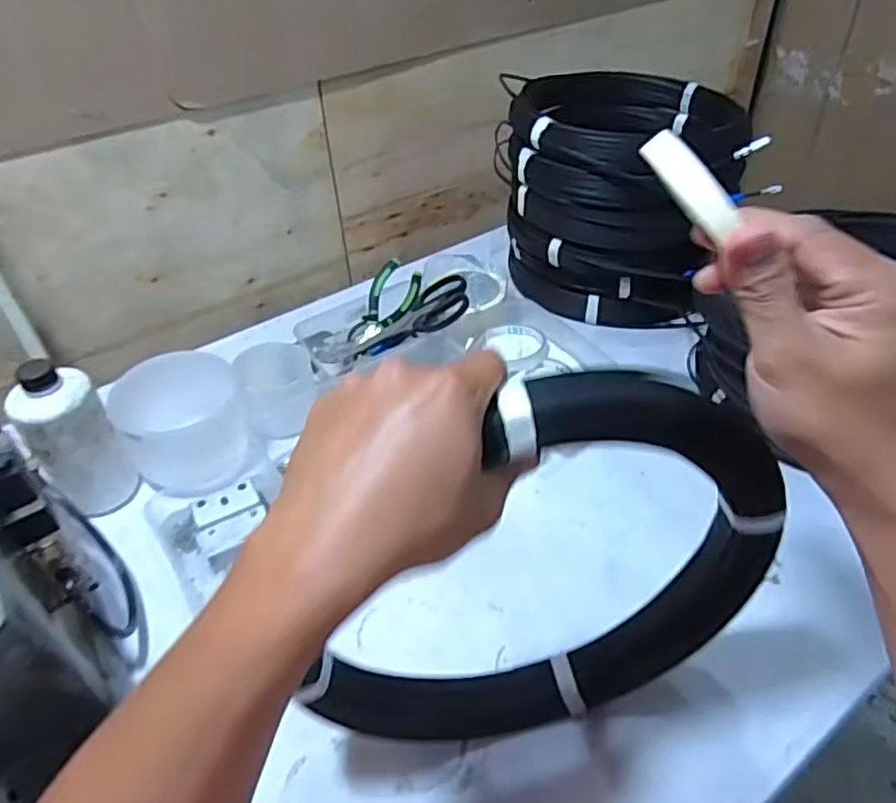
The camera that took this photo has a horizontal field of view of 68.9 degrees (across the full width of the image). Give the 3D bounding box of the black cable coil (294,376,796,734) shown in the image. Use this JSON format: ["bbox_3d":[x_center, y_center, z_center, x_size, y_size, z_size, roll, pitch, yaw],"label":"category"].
[{"bbox_3d":[0.055,0.113,0.396,0.290,0.302,0.039,-9,41,-6],"label":"black cable coil"}]

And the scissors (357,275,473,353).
[{"bbox_3d":[-0.039,-0.100,0.768,0.157,0.024,0.076,-23,33,29],"label":"scissors"}]

